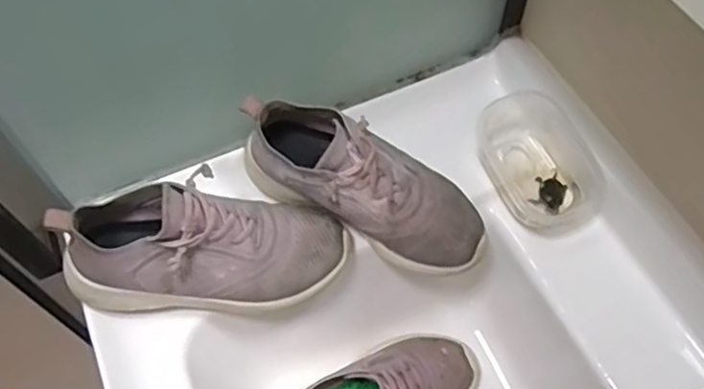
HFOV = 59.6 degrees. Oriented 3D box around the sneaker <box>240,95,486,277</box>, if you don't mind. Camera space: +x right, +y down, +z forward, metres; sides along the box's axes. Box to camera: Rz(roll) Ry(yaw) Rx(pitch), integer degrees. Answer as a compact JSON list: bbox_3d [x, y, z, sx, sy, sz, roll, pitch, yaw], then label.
[{"bbox_3d":[0.012,-0.010,0.530,0.223,0.086,0.082,30,63,3],"label":"sneaker"}]

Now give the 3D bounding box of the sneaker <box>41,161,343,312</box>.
[{"bbox_3d":[-0.114,0.040,0.496,0.224,0.101,0.086,3,58,-12],"label":"sneaker"}]

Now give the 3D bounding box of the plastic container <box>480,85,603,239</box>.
[{"bbox_3d":[0.176,-0.033,0.574,0.087,0.057,0.136,-23,61,-12],"label":"plastic container"}]

